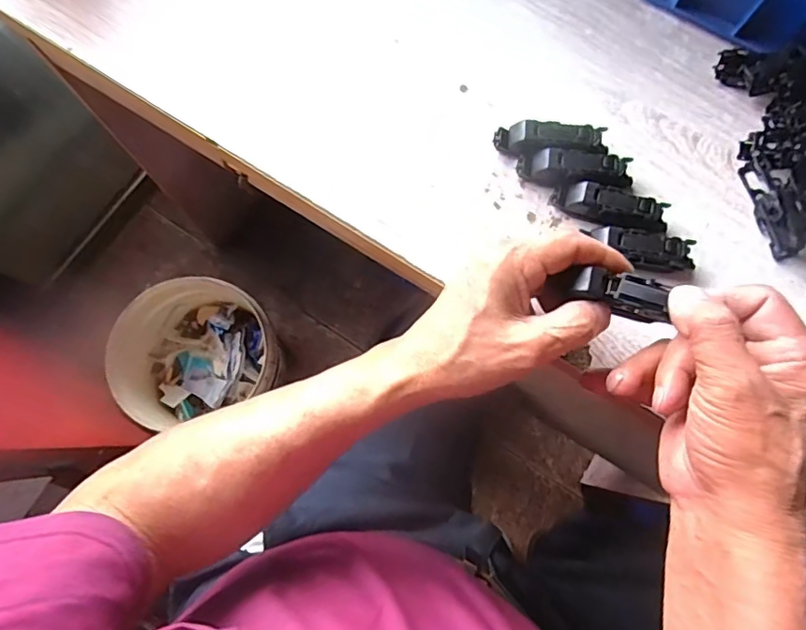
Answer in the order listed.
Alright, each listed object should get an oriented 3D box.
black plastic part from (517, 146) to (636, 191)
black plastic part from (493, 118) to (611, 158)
[{"bbox_3d":[0.120,-0.098,0.368,0.076,0.022,0.023,9,76,0],"label":"black plastic part"},{"bbox_3d":[0.102,-0.121,0.373,0.072,0.021,0.023,3,76,-1],"label":"black plastic part"}]

